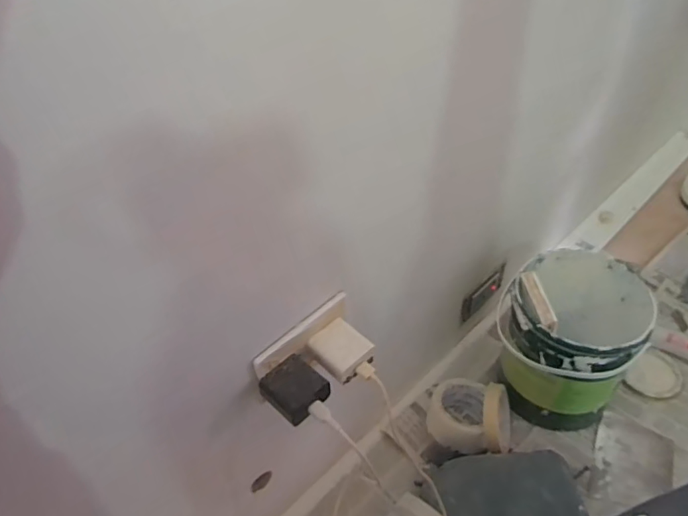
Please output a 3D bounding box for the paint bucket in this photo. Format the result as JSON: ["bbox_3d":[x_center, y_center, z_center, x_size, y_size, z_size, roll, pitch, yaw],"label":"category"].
[{"bbox_3d":[0.321,0.116,0.749,0.171,0.207,0.175,-3,46,3],"label":"paint bucket"}]

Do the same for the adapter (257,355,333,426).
[{"bbox_3d":[-0.047,0.122,0.498,0.057,0.027,0.054,-37,54,-27],"label":"adapter"}]

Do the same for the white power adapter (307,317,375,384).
[{"bbox_3d":[-0.004,0.091,0.524,0.050,0.025,0.054,-33,52,-24],"label":"white power adapter"}]

